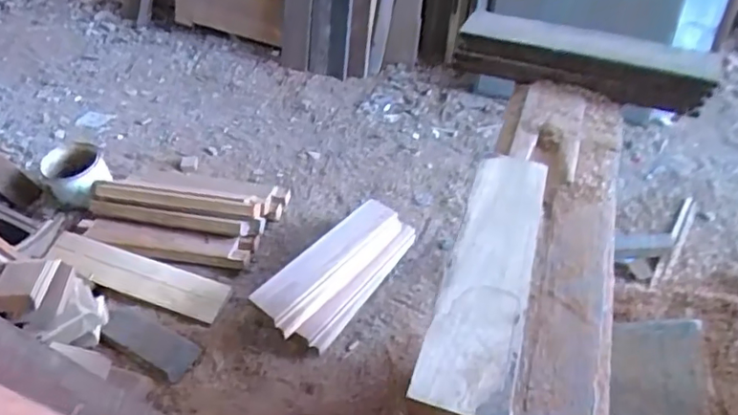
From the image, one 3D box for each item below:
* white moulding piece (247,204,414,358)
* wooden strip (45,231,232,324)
[{"bbox_3d":[-0.080,0.171,1.534,0.176,0.136,0.472,27,51,28],"label":"white moulding piece"},{"bbox_3d":[-0.634,0.184,1.545,0.513,0.024,0.119,17,57,9],"label":"wooden strip"}]

